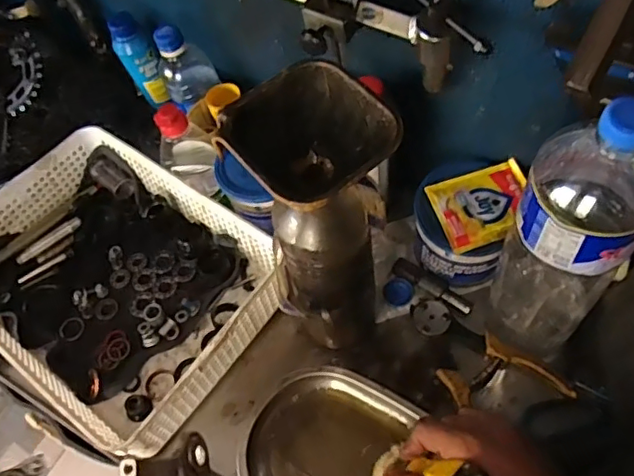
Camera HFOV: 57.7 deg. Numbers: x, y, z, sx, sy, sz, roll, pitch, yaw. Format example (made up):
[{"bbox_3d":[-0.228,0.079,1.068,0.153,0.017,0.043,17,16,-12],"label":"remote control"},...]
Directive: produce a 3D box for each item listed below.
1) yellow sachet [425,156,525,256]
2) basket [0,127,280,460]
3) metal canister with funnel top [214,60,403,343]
[{"bbox_3d":[0.164,-0.033,0.562,0.093,0.014,0.077,-18,59,-3],"label":"yellow sachet"},{"bbox_3d":[-0.223,0.042,0.628,0.329,0.079,0.246,31,68,23],"label":"basket"},{"bbox_3d":[0.003,0.007,0.479,0.097,0.301,0.100,-33,61,-12],"label":"metal canister with funnel top"}]

